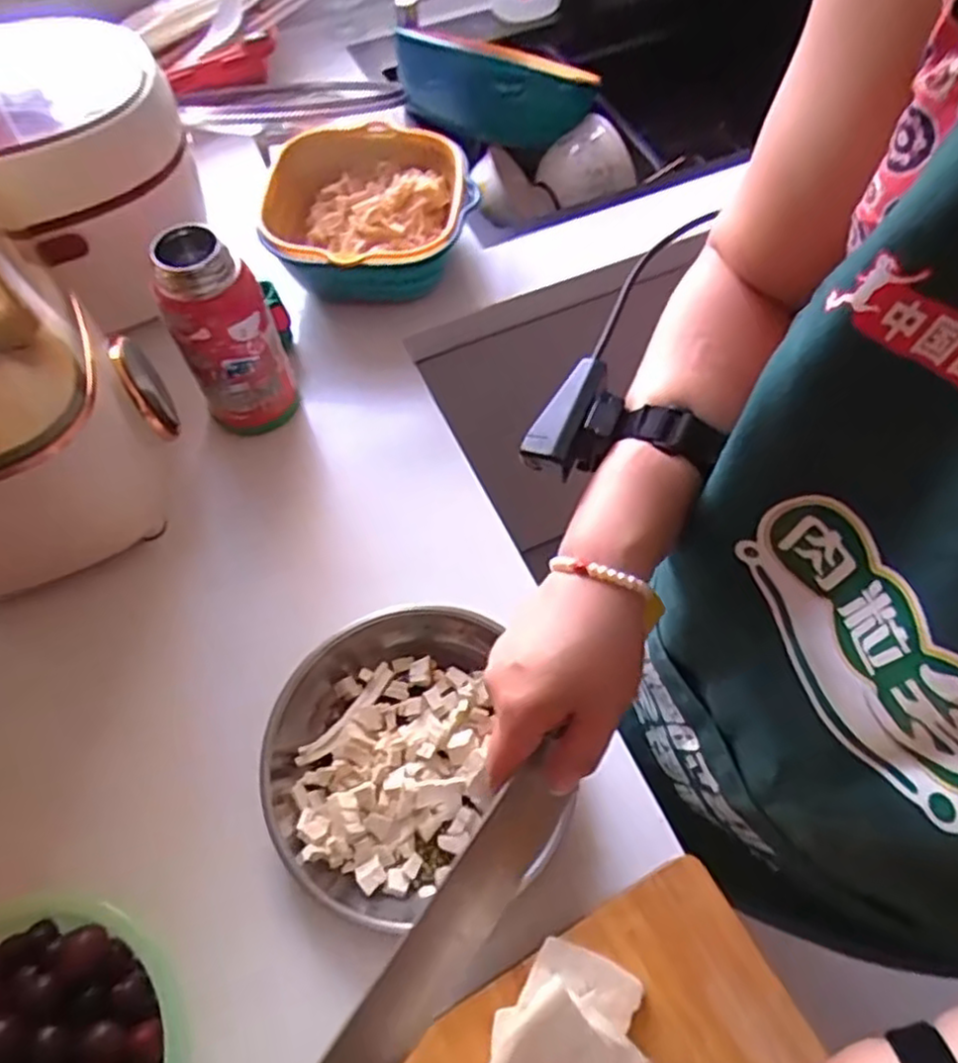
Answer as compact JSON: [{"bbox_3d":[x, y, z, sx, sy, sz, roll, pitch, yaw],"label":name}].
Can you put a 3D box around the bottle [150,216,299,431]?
[{"bbox_3d":[-0.213,-0.167,0.591,0.074,0.169,0.080,-15,64,-8],"label":"bottle"}]

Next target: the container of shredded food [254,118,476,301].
[{"bbox_3d":[-0.115,-0.335,0.746,0.205,0.094,0.234,-14,64,-7],"label":"container of shredded food"}]

